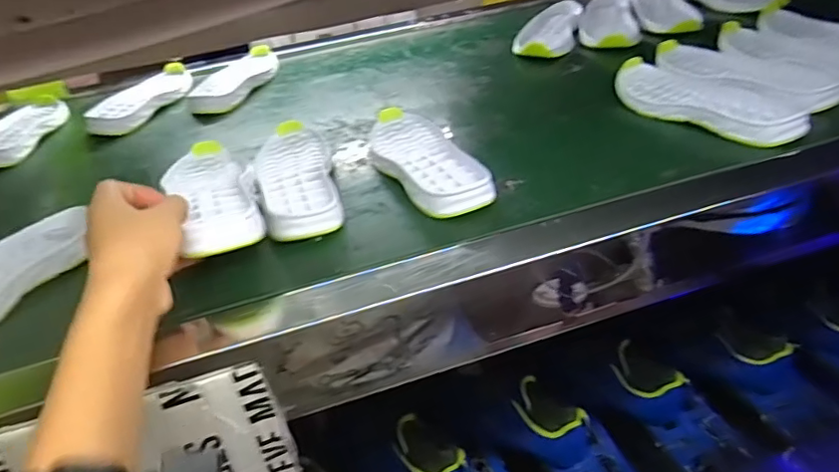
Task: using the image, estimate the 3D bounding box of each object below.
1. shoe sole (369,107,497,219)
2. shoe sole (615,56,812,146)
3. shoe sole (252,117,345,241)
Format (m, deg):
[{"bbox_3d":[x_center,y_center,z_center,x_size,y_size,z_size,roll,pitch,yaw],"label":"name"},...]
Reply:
[{"bbox_3d":[0.000,-0.080,0.565,0.080,0.023,0.212,-16,34,-11],"label":"shoe sole"},{"bbox_3d":[0.294,-0.138,0.576,0.075,0.033,0.205,-22,36,-19],"label":"shoe sole"},{"bbox_3d":[-0.124,-0.060,0.557,0.076,0.025,0.198,-13,34,-7],"label":"shoe sole"}]

